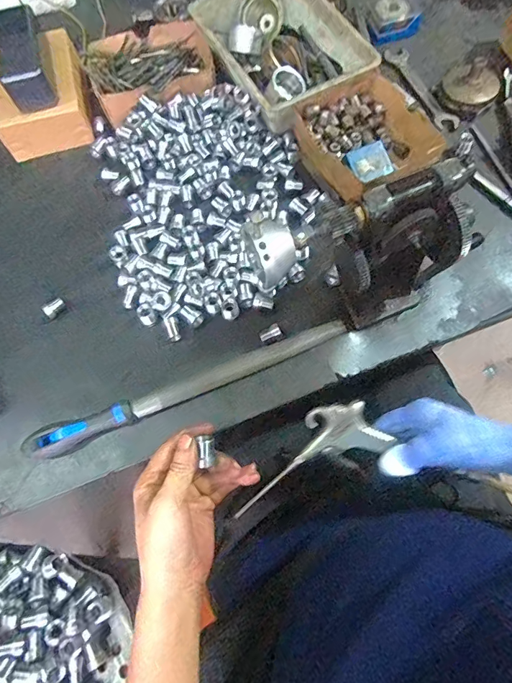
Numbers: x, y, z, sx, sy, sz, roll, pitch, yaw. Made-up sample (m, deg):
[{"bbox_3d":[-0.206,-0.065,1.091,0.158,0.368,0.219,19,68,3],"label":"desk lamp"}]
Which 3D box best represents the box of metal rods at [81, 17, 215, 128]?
[{"bbox_3d":[-0.148,-0.398,0.598,0.183,0.044,0.146,-26,71,-7],"label":"box of metal rods"}]

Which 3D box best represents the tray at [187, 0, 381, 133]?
[{"bbox_3d":[0.032,-0.420,0.588,0.172,0.060,0.256,-31,71,-8],"label":"tray"}]

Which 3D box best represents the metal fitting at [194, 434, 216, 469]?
[{"bbox_3d":[-0.040,0.092,0.342,0.012,0.013,0.025,-11,70,-1],"label":"metal fitting"}]

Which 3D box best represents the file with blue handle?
[{"bbox_3d":[-0.067,0.046,0.444,0.352,0.031,0.027,-22,70,-5],"label":"file with blue handle"}]

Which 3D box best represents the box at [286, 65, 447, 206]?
[{"bbox_3d":[0.144,-0.267,0.538,0.150,0.049,0.177,-29,71,-8],"label":"box"}]

